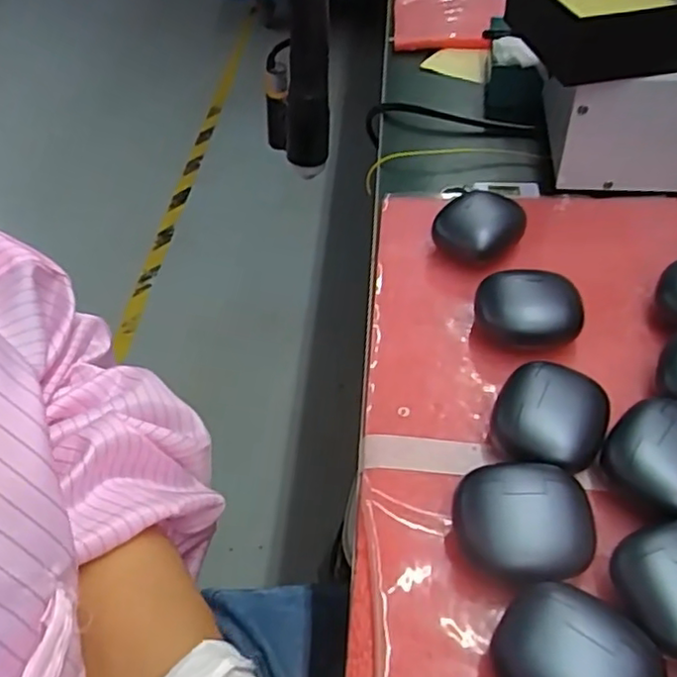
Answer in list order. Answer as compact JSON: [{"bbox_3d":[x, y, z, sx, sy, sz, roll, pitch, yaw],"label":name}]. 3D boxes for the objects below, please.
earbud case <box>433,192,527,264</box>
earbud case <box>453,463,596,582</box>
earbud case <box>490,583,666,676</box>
[{"bbox_3d":[0.089,-0.068,0.412,0.047,0.032,0.046,29,55,26],"label":"earbud case"},{"bbox_3d":[0.078,0.080,0.275,0.055,0.031,0.045,3,48,6],"label":"earbud case"},{"bbox_3d":[0.086,0.121,0.237,0.055,0.032,0.047,33,57,29],"label":"earbud case"}]

